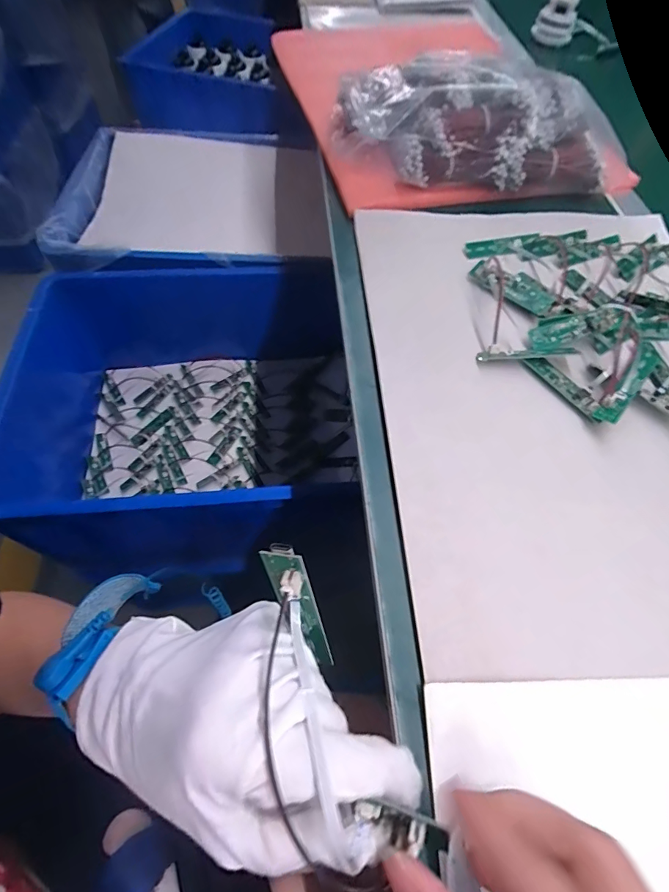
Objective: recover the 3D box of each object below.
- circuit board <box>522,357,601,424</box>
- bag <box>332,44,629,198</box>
[{"bbox_3d":[0.194,-0.050,0.358,0.019,0.008,0.074,-34,67,-20],"label":"circuit board"},{"bbox_3d":[0.175,-0.375,0.502,0.337,0.083,0.153,-7,61,-7],"label":"bag"}]

